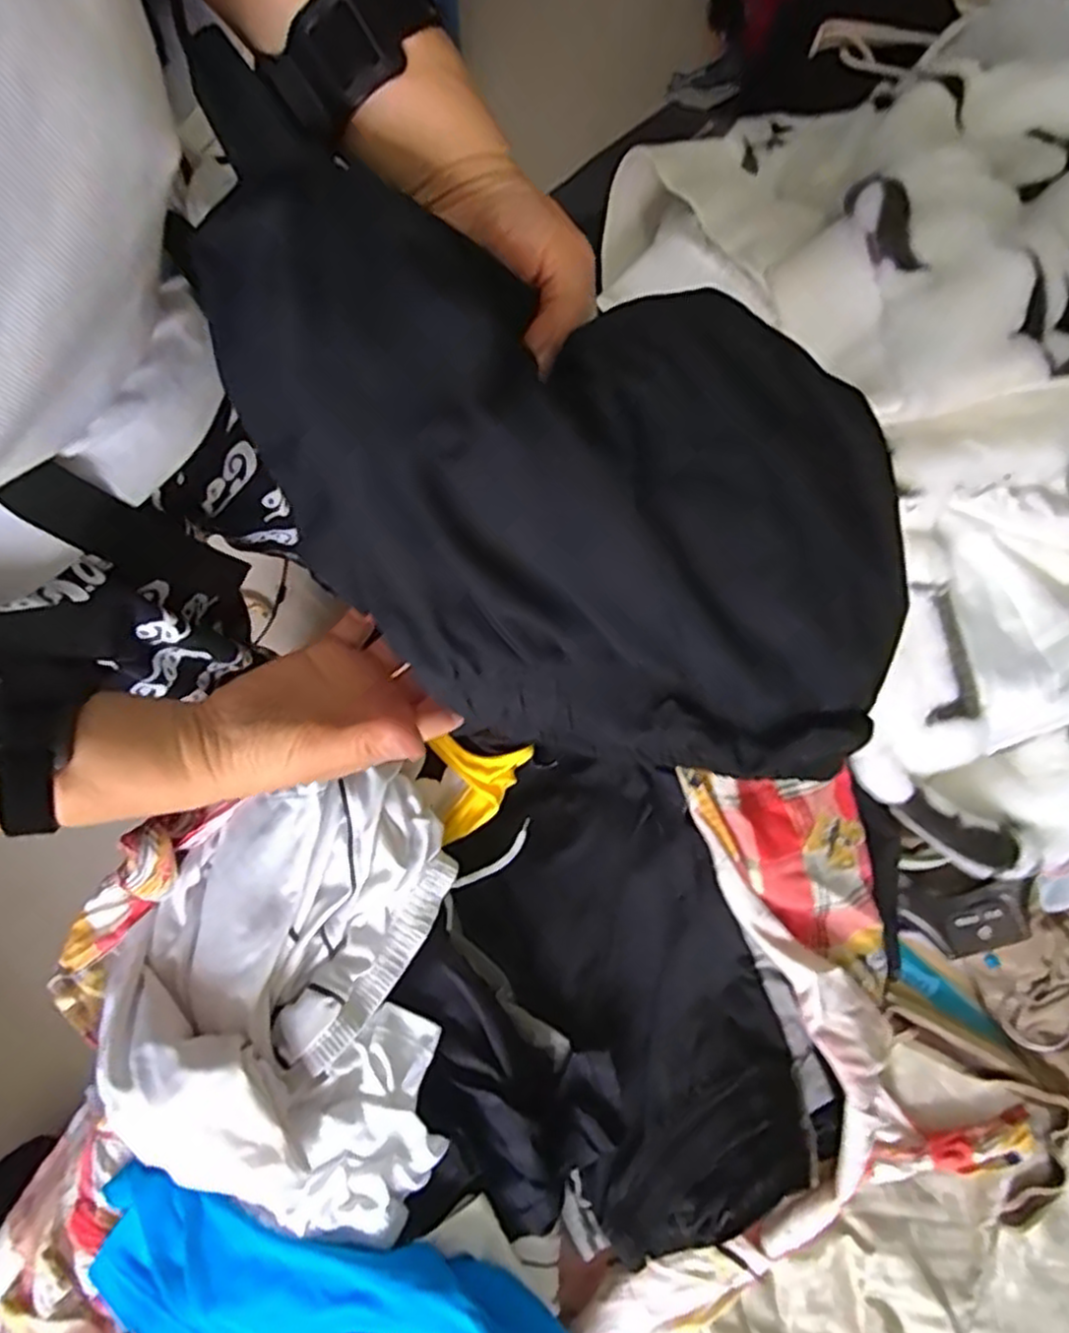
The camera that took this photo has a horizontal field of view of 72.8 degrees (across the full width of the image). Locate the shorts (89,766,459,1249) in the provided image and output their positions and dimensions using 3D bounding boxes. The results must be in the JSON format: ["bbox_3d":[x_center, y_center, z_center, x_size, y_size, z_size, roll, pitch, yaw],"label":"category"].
[{"bbox_3d":[-0.203,0.230,0.534,0.263,0.091,0.331,0,80,-1],"label":"shorts"}]

